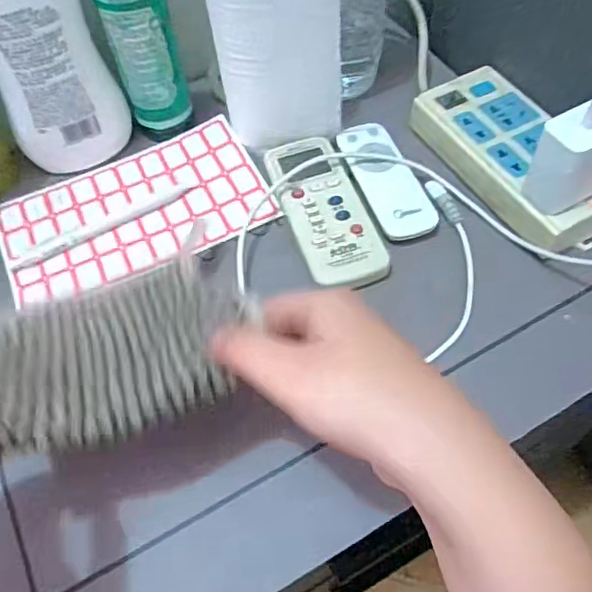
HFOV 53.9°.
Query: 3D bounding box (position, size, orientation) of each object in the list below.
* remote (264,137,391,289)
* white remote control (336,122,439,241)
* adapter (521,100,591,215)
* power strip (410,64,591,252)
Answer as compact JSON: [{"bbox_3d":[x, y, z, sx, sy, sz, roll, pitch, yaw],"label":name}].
[{"bbox_3d":[0.021,-0.062,0.426,0.054,0.014,0.133,-18,60,-7],"label":"remote"},{"bbox_3d":[0.066,-0.090,0.441,0.042,0.009,0.112,-19,60,-8],"label":"white remote control"},{"bbox_3d":[0.180,-0.089,0.373,0.055,0.062,0.033,-26,59,-13],"label":"adapter"},{"bbox_3d":[0.161,-0.104,0.431,0.077,0.030,0.161,-26,61,-12],"label":"power strip"}]

